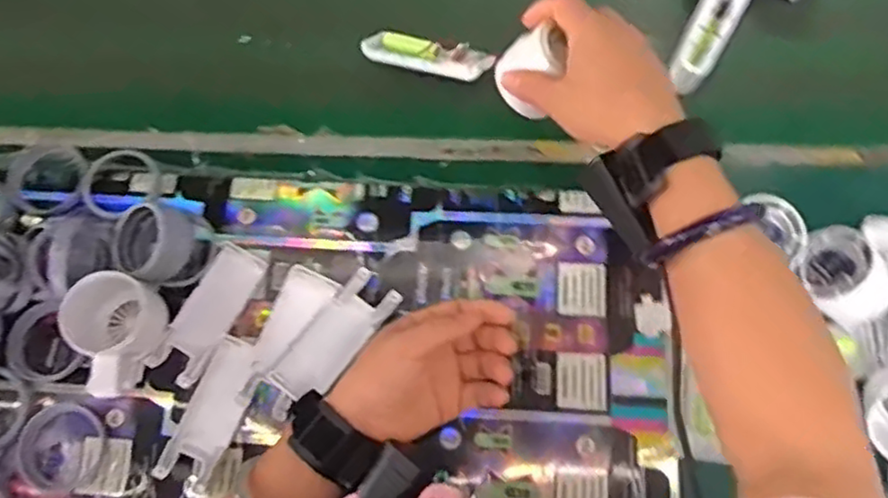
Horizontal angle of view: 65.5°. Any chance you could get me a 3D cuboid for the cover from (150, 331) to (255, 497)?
[{"bbox_3d":[-0.164,0.117,0.490,0.039,0.022,0.102,26,75,9],"label":"cover"}]

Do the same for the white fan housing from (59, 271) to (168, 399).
[{"bbox_3d":[-0.238,0.062,0.495,0.062,0.047,0.082,10,73,5],"label":"white fan housing"}]

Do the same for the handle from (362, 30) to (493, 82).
[{"bbox_3d":[-0.013,-0.158,0.561,0.113,0.013,0.030,18,72,24],"label":"handle"}]

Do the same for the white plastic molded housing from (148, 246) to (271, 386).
[{"bbox_3d":[-0.173,0.048,0.512,0.039,0.010,0.104,27,75,10],"label":"white plastic molded housing"}]

